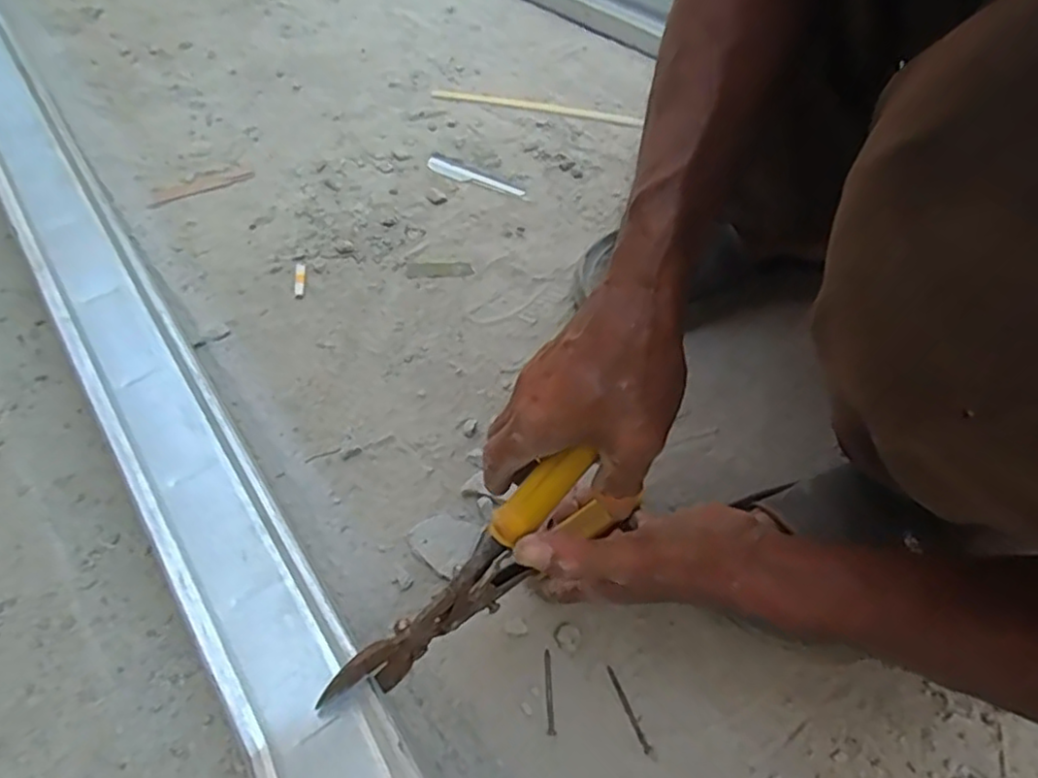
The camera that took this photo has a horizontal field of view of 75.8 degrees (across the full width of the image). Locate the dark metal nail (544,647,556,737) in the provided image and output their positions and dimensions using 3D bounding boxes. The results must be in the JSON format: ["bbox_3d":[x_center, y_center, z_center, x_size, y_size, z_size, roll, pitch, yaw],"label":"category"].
[{"bbox_3d":[0.019,0.190,0.419,0.006,0.004,0.049,1,56,-3],"label":"dark metal nail"}]

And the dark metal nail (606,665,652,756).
[{"bbox_3d":[0.067,0.197,0.411,0.005,0.004,0.053,-18,59,-15],"label":"dark metal nail"}]

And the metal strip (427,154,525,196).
[{"bbox_3d":[-0.045,-0.212,0.668,0.103,0.004,0.024,23,58,12],"label":"metal strip"}]

